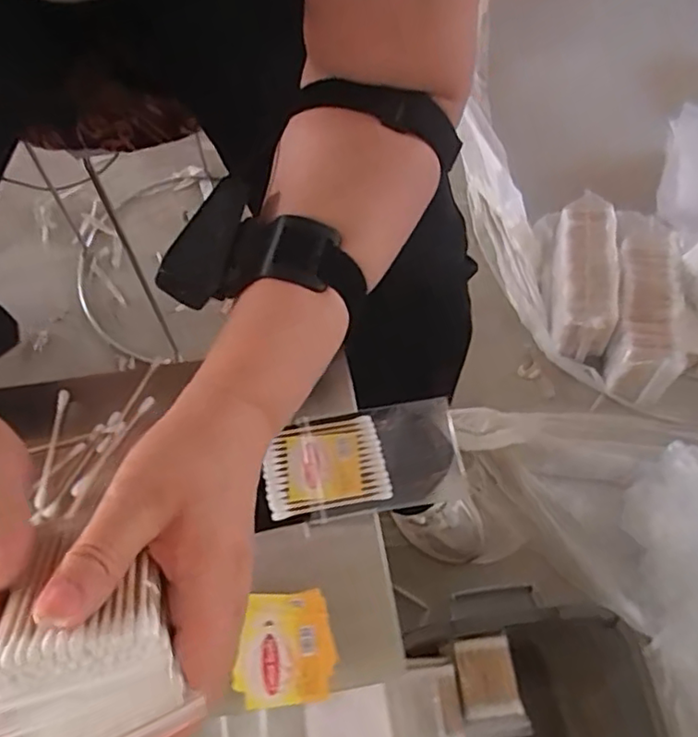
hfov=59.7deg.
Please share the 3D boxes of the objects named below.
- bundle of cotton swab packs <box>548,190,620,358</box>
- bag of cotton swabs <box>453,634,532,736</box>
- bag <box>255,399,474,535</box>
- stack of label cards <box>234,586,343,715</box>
[{"bbox_3d":[0.348,-0.131,0.897,0.080,0.097,0.235,4,67,1],"label":"bundle of cotton swab packs"},{"bbox_3d":[0.145,0.332,0.632,0.061,0.026,0.097,-9,67,-4],"label":"bag of cotton swabs"},{"bbox_3d":[0.006,0.057,0.376,0.126,0.018,0.064,-11,67,-5],"label":"bag"},{"bbox_3d":[-0.035,0.151,0.328,0.052,0.007,0.055,-5,67,-2],"label":"stack of label cards"}]

